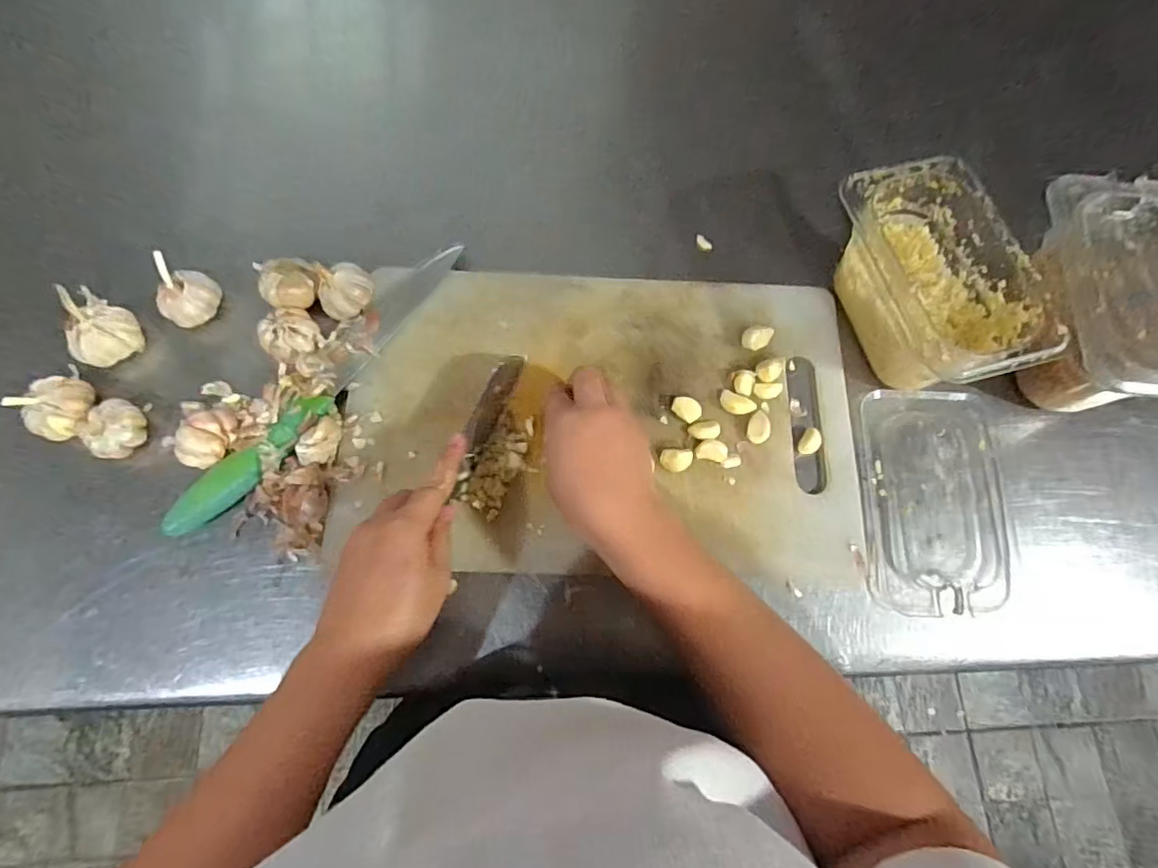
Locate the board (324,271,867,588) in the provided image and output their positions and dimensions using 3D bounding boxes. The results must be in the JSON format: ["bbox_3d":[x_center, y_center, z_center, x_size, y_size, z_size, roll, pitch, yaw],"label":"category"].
[{"bbox_3d":[0.020,-0.016,0.440,0.392,0.017,0.245,3,74,-1],"label":"board"}]

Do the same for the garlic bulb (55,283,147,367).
[{"bbox_3d":[-0.374,-0.080,0.434,0.046,0.057,0.048,0,74,-1],"label":"garlic bulb"}]

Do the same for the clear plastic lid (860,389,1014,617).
[{"bbox_3d":[0.273,0.047,0.423,0.104,0.013,0.172,4,74,0],"label":"clear plastic lid"}]

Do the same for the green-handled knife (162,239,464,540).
[{"bbox_3d":[-0.196,-0.044,0.438,0.035,0.019,0.305,36,76,9],"label":"green-handled knife"}]

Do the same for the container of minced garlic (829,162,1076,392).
[{"bbox_3d":[0.258,-0.110,0.429,0.098,0.093,0.166,-15,75,-6],"label":"container of minced garlic"}]

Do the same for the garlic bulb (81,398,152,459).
[{"bbox_3d":[-0.350,-0.004,0.423,0.040,0.027,0.045,24,75,5],"label":"garlic bulb"}]

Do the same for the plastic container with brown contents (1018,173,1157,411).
[{"bbox_3d":[0.384,-0.095,0.416,0.111,0.088,0.168,11,74,2],"label":"plastic container with brown contents"}]

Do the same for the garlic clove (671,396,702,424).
[{"bbox_3d":[0.085,-0.020,0.439,0.016,0.010,0.024,-39,78,-11],"label":"garlic clove"}]

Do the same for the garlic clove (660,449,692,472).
[{"bbox_3d":[0.074,0.021,0.424,0.023,0.011,0.017,5,74,0],"label":"garlic clove"}]

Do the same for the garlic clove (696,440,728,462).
[{"bbox_3d":[0.102,0.013,0.428,0.022,0.010,0.016,15,74,3],"label":"garlic clove"}]

